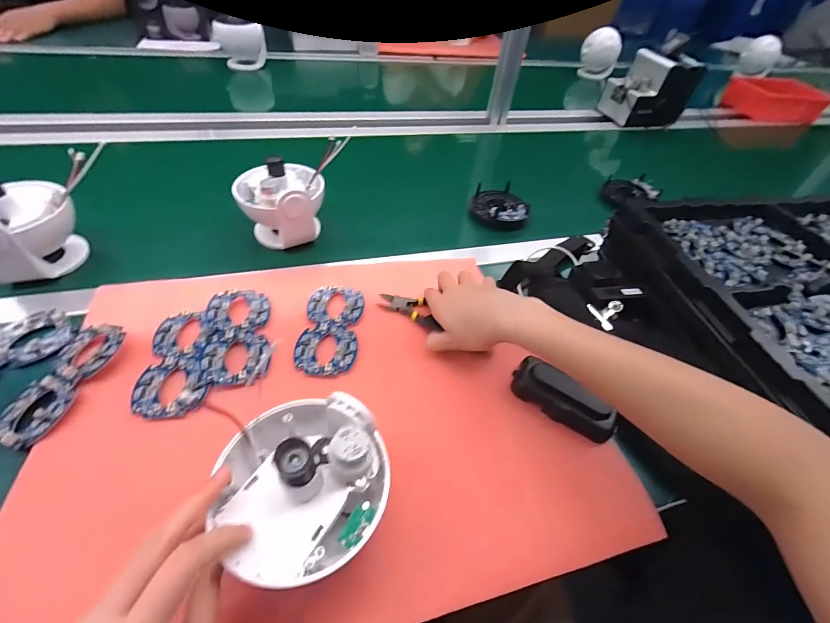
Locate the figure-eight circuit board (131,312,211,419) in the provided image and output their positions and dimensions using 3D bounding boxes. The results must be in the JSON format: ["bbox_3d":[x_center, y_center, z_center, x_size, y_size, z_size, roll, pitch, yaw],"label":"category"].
[{"bbox_3d":[-0.245,0.050,0.380,0.063,0.005,0.124,-9,50,-14],"label":"figure-eight circuit board"}]

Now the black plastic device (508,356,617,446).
[{"bbox_3d":[0.153,0.092,0.384,0.107,0.032,0.036,34,53,22],"label":"black plastic device"}]

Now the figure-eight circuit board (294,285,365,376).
[{"bbox_3d":[-0.097,0.017,0.428,0.065,0.005,0.126,4,48,-3],"label":"figure-eight circuit board"}]

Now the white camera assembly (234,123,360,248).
[{"bbox_3d":[-0.185,-0.174,0.527,0.117,0.099,0.123,15,48,6],"label":"white camera assembly"}]

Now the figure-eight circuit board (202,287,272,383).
[{"bbox_3d":[-0.195,0.024,0.409,0.064,0.004,0.125,-3,50,-19],"label":"figure-eight circuit board"}]

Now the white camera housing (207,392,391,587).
[{"bbox_3d":[-0.076,0.108,0.250,0.111,0.057,0.112,4,48,-4],"label":"white camera housing"}]

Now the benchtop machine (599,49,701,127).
[{"bbox_3d":[0.622,-0.590,0.993,0.185,0.153,0.115,-5,49,-11],"label":"benchtop machine"}]

